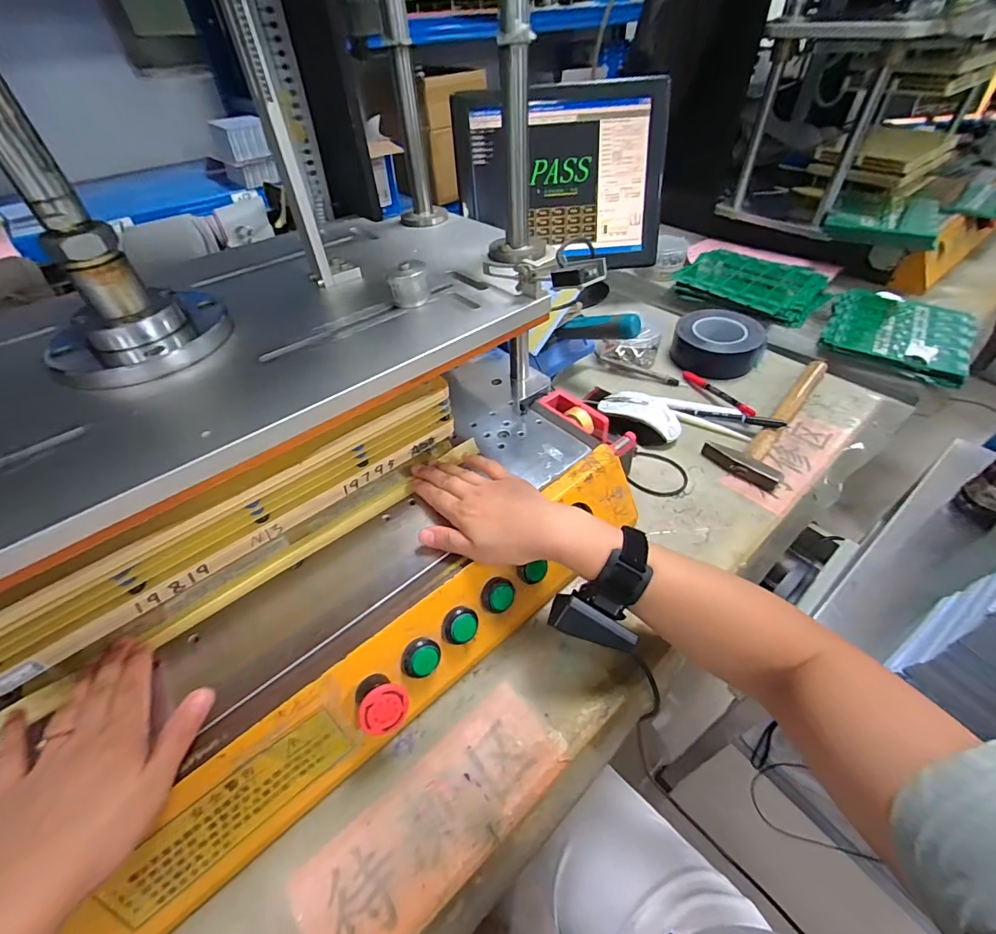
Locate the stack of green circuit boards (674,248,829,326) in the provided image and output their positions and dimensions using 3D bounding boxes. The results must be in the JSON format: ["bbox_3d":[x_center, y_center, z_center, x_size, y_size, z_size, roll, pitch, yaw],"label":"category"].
[{"bbox_3d":[0.501,-0.372,0.907,0.213,0.045,0.277,-36,54,-27],"label":"stack of green circuit boards"}]

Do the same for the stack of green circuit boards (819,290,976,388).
[{"bbox_3d":[0.686,-0.241,0.769,0.195,0.029,0.240,25,53,24],"label":"stack of green circuit boards"}]

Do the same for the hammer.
[{"bbox_3d":[0.396,-0.079,0.634,0.095,0.024,0.291,31,55,28],"label":"hammer"}]

